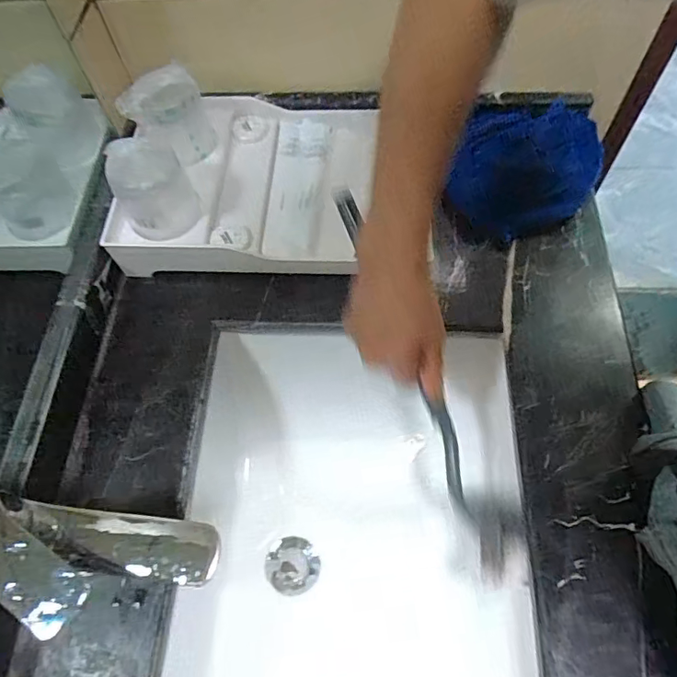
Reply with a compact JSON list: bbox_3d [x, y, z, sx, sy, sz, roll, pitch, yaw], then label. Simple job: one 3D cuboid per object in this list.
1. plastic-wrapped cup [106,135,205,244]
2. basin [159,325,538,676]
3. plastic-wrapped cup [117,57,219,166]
[{"bbox_3d":[-0.189,-0.156,0.528,0.071,0.077,0.076,-1,63,2],"label":"plastic-wrapped cup"},{"bbox_3d":[0.003,0.224,0.518,0.327,0.152,0.456,3,63,5],"label":"basin"},{"bbox_3d":[-0.184,-0.234,0.569,0.086,0.089,0.067,-20,64,-7],"label":"plastic-wrapped cup"}]

